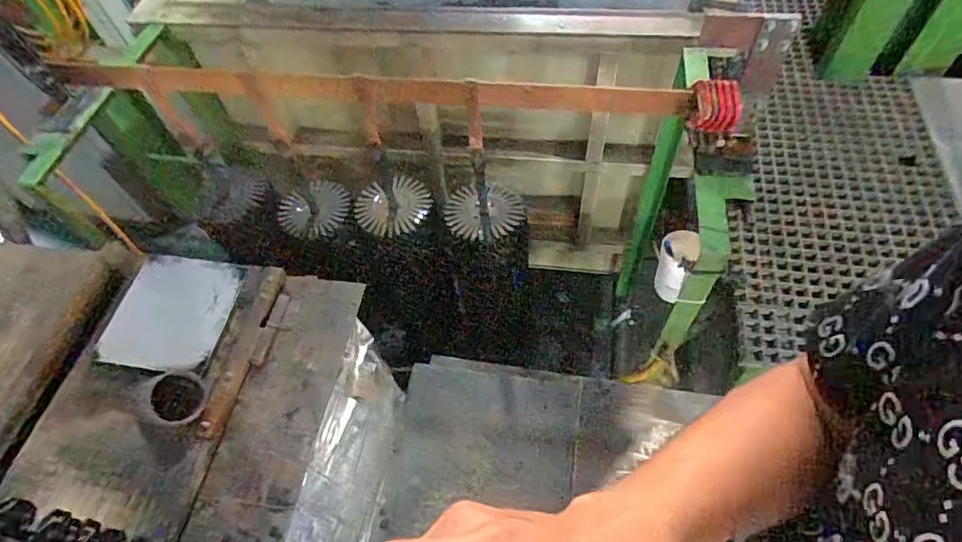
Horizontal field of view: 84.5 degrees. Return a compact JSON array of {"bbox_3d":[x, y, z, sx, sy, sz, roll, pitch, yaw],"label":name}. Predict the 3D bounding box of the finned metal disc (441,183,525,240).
[{"bbox_3d":[0.010,-0.177,1.505,0.220,0.066,0.209,-2,57,3],"label":"finned metal disc"}]

